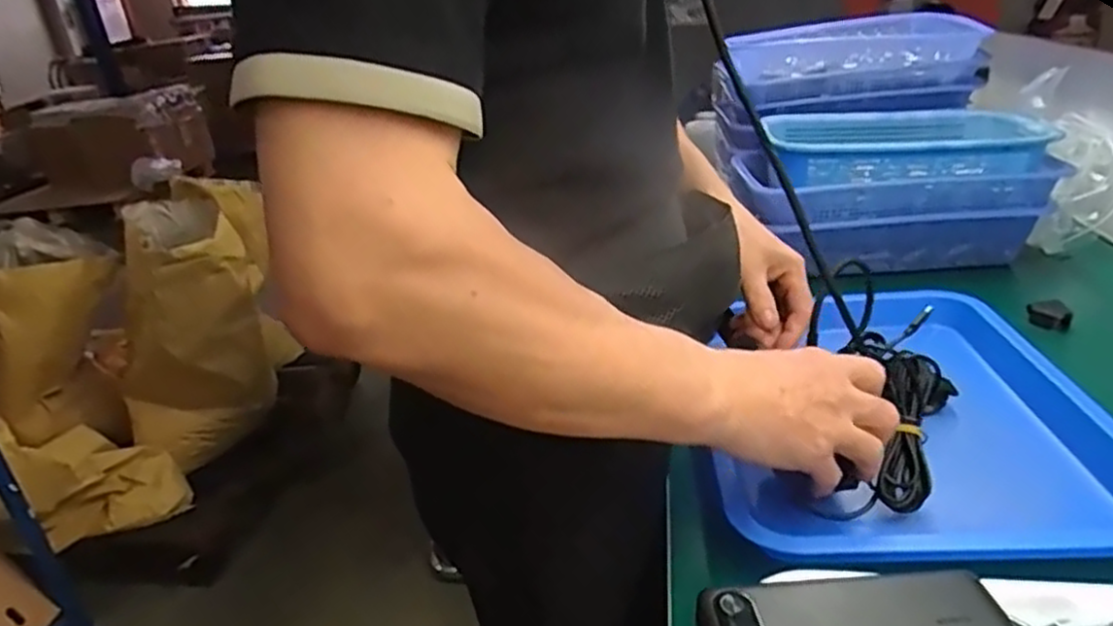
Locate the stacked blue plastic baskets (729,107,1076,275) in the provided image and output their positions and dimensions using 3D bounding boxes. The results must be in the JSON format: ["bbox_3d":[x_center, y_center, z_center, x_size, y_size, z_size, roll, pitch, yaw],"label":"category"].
[{"bbox_3d":[0.434,-0.170,0.974,0.346,0.154,0.272,-7,25,2],"label":"stacked blue plastic baskets"}]

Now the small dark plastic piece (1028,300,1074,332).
[{"bbox_3d":[0.515,0.002,0.757,0.039,0.030,0.020,11,31,35],"label":"small dark plastic piece"}]

